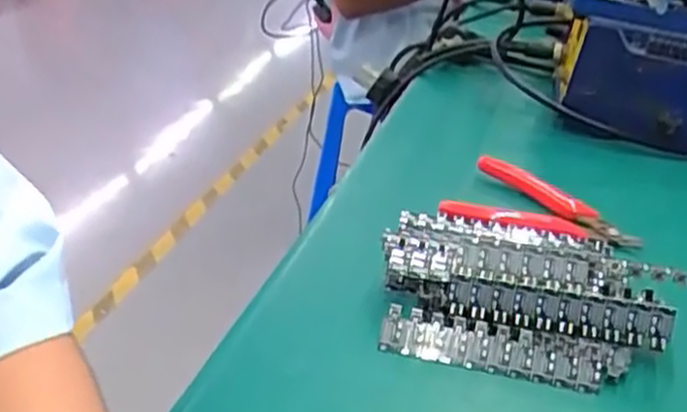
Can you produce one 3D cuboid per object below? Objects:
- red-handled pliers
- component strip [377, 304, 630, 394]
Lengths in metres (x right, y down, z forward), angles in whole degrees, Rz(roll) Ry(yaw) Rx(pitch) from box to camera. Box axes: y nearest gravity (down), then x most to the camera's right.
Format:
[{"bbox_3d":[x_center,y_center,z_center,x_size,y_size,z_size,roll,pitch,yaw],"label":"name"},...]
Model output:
[{"bbox_3d":[0.133,0.003,0.505,0.119,0.013,0.077,20,34,26],"label":"red-handled pliers"},{"bbox_3d":[0.080,0.071,0.385,0.119,0.018,0.021,10,31,11],"label":"component strip"}]

